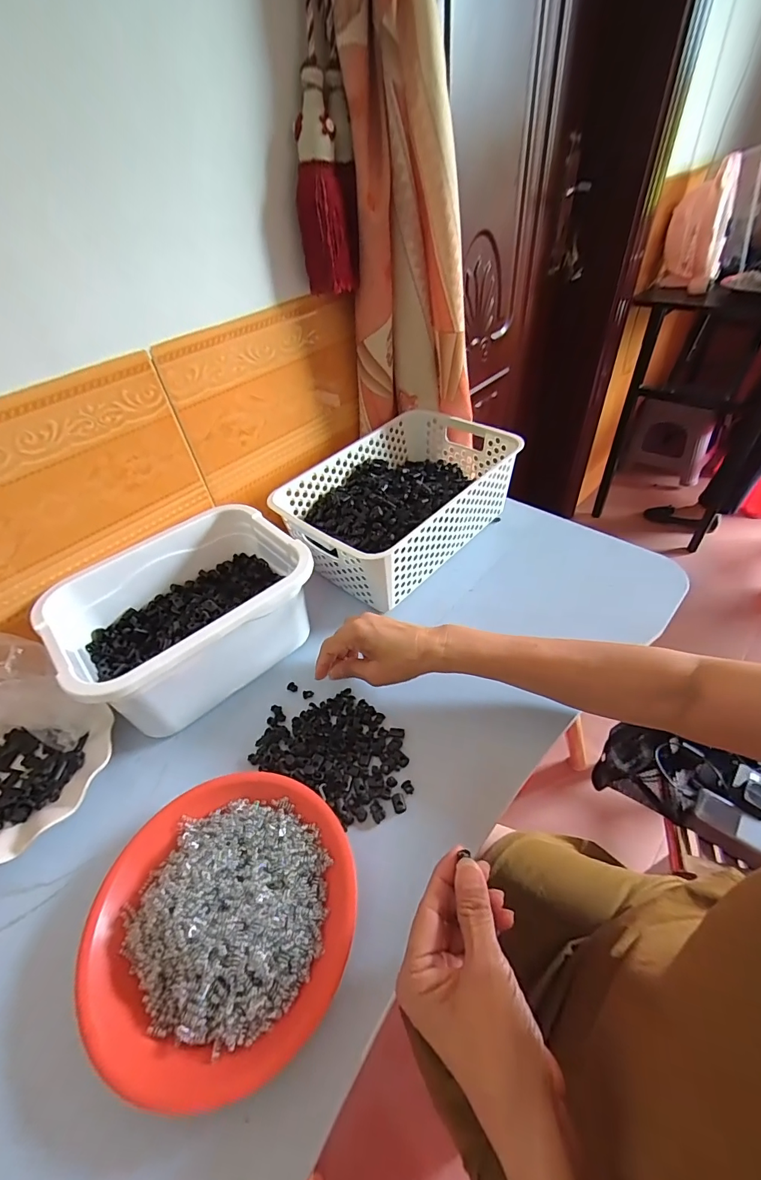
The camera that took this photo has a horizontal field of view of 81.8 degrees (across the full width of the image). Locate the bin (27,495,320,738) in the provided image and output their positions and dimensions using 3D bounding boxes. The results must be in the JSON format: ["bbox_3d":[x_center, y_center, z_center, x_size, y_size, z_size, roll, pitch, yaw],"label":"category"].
[{"bbox_3d":[-0.210,0.025,0.495,0.194,0.105,0.248,33,57,32],"label":"bin"}]

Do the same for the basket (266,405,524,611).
[{"bbox_3d":[0.026,-0.122,0.618,0.201,0.109,0.304,33,57,32],"label":"basket"}]

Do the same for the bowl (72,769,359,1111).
[{"bbox_3d":[-0.120,0.244,0.339,0.193,0.042,0.192,-3,45,3],"label":"bowl"}]

